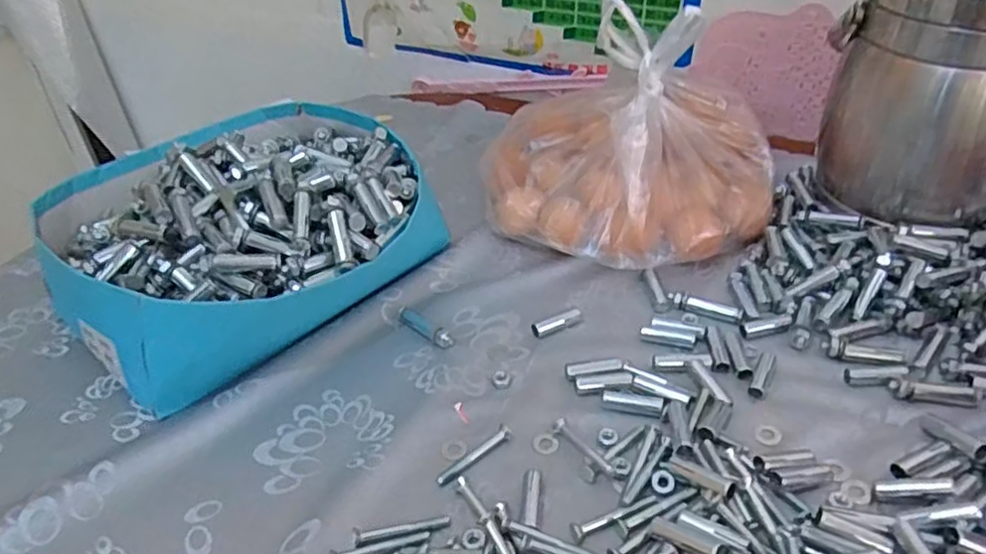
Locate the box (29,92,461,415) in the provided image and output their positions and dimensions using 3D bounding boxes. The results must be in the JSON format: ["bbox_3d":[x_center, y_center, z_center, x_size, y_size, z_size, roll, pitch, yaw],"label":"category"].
[{"bbox_3d":[-0.204,-0.049,0.569,0.270,0.116,0.280,-25,43,-25],"label":"box"}]

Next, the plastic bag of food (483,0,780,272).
[{"bbox_3d":[0.111,-0.109,0.574,0.242,0.164,0.141,3,38,8],"label":"plastic bag of food"}]

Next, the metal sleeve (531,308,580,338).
[{"bbox_3d":[0.048,0.035,0.533,0.041,0.008,0.012,-22,42,-22],"label":"metal sleeve"}]

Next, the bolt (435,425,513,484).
[{"bbox_3d":[-0.011,0.112,0.437,0.058,0.005,0.008,-30,45,-29],"label":"bolt"}]

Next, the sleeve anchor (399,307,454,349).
[{"bbox_3d":[-0.053,0.038,0.535,0.060,0.007,0.014,29,49,35],"label":"sleeve anchor"}]

